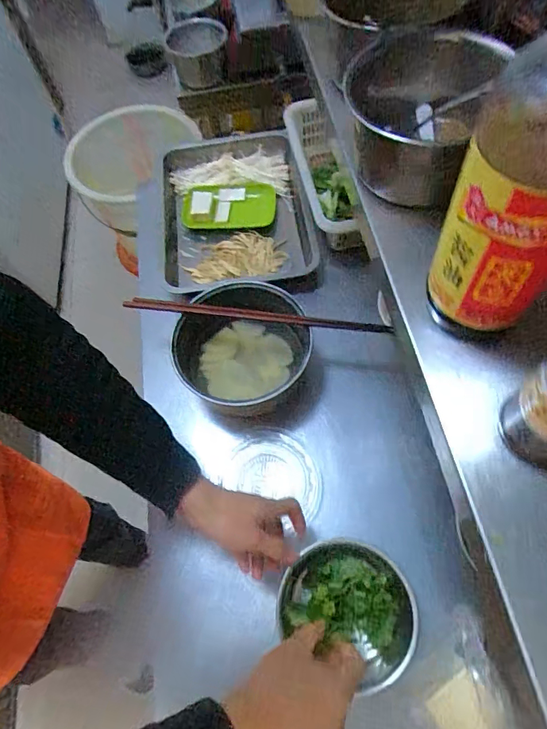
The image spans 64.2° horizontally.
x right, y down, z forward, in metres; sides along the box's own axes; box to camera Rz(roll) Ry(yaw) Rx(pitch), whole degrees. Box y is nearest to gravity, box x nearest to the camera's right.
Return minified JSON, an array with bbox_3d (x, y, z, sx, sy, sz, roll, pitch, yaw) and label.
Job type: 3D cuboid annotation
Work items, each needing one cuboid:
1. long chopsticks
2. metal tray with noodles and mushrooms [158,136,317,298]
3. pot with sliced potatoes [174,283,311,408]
[{"bbox_3d":[-0.029,-0.074,0.654,0.397,0.014,0.020,7,65,7],"label":"long chopsticks"},{"bbox_3d":[-0.080,-0.312,0.874,0.290,0.043,0.387,-9,64,0],"label":"metal tray with noodles and mushrooms"},{"bbox_3d":[-0.045,-0.024,0.686,0.205,0.126,0.207,-2,64,3],"label":"pot with sliced potatoes"}]

